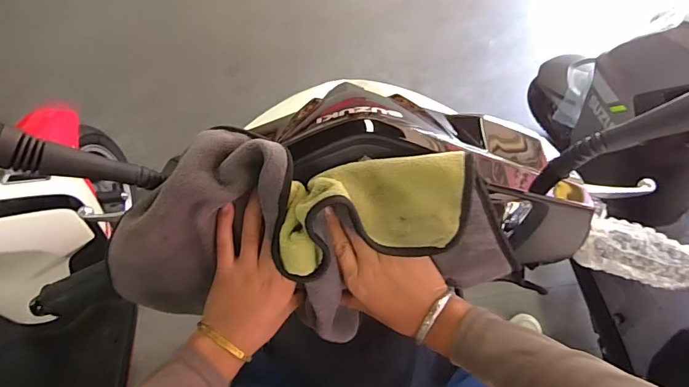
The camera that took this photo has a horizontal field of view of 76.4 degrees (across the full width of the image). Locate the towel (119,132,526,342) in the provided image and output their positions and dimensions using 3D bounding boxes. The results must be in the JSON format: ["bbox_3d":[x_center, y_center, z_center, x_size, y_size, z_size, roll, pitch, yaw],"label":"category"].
[{"bbox_3d":[-0.028,0.046,0.426,0.354,0.188,0.149,-2,66,-2],"label":"towel"}]

